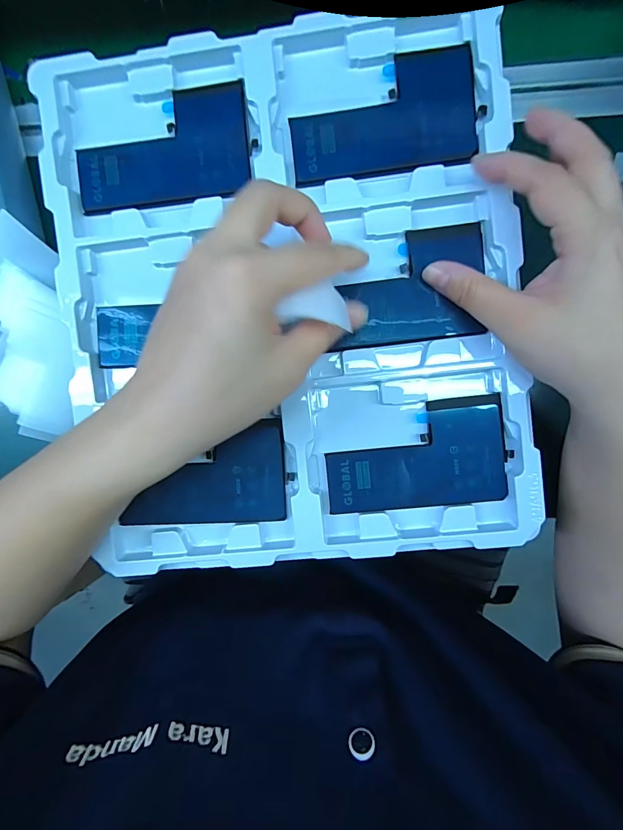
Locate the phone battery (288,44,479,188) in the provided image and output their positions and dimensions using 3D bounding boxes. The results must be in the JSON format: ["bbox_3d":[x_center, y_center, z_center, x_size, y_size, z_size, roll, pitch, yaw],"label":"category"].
[{"bbox_3d":[0.042,-0.178,0.228,0.109,0.004,0.064,-8,90,4],"label":"phone battery"}]

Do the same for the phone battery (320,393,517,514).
[{"bbox_3d":[0.064,0.026,0.236,0.109,0.004,0.064,-7,90,4],"label":"phone battery"}]

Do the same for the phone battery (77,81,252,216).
[{"bbox_3d":[-0.092,-0.164,0.237,0.108,0.004,0.065,-7,90,4],"label":"phone battery"}]

